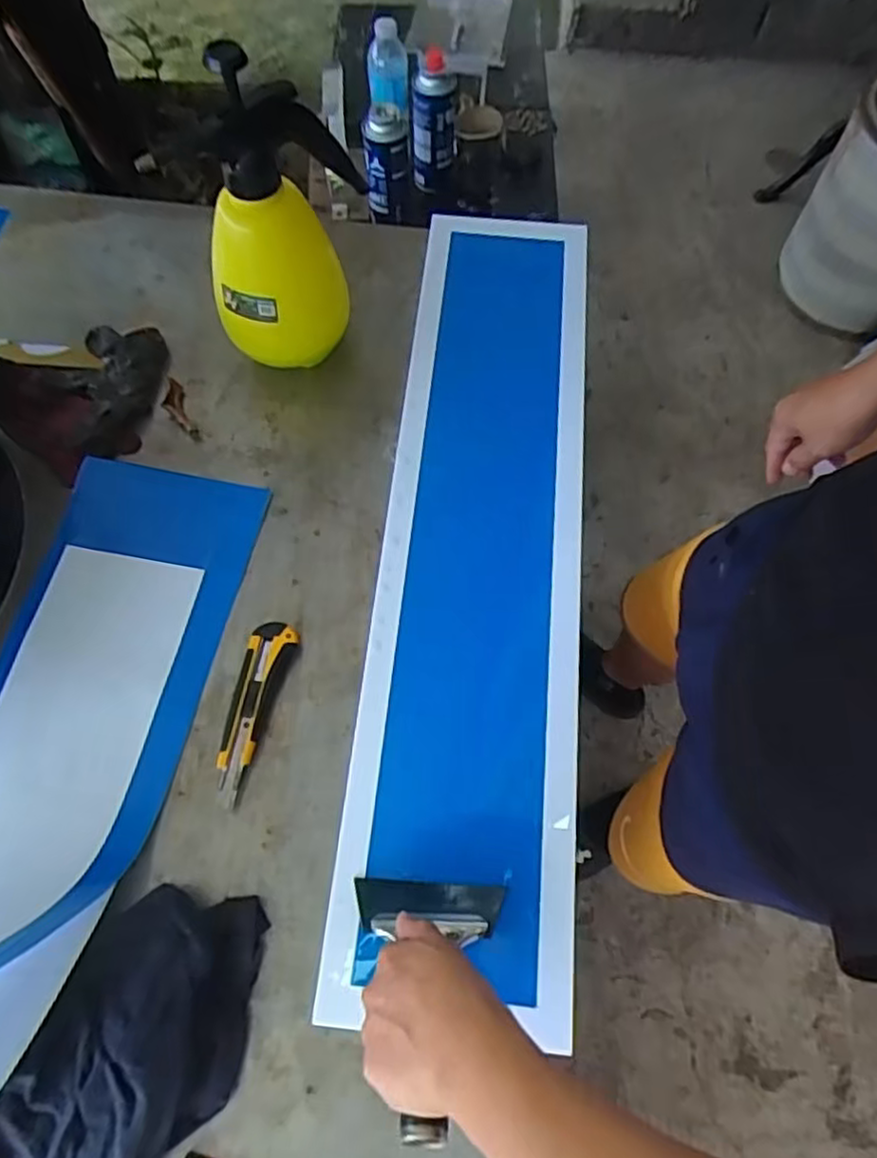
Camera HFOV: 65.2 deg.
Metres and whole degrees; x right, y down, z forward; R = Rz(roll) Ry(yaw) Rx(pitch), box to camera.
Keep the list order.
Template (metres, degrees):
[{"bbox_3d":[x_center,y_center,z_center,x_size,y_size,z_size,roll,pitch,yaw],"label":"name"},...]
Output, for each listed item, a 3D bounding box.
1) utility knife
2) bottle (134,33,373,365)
[{"bbox_3d":[-0.173,0.117,0.624,0.041,0.019,0.160,16,68,6],"label":"utility knife"},{"bbox_3d":[-0.160,-0.340,0.667,0.165,0.299,0.117,-8,67,-4],"label":"bottle"}]

